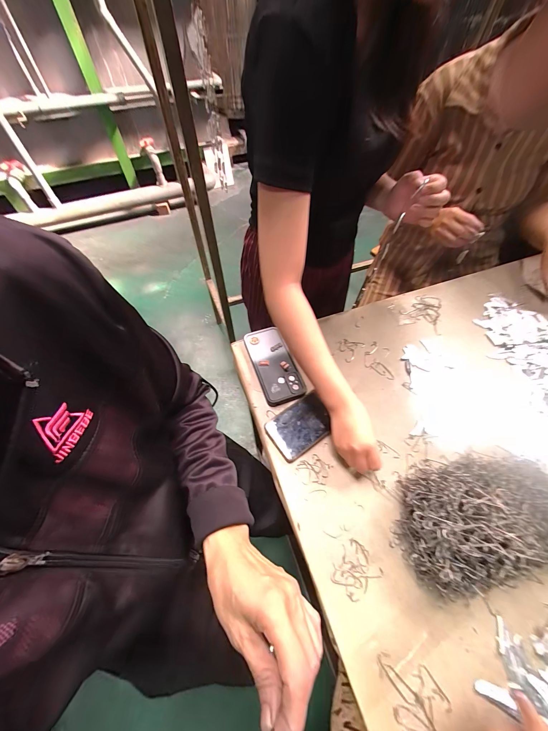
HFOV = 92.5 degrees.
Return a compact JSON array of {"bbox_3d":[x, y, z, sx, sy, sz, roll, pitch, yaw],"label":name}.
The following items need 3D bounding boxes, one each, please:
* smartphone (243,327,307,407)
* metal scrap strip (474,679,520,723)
[{"bbox_3d":[-0.002,-0.002,0.528,0.077,0.018,0.172,-18,59,-12],"label":"smartphone"},{"bbox_3d":[0.253,0.377,0.301,0.040,0.004,0.018,18,58,16],"label":"metal scrap strip"}]

